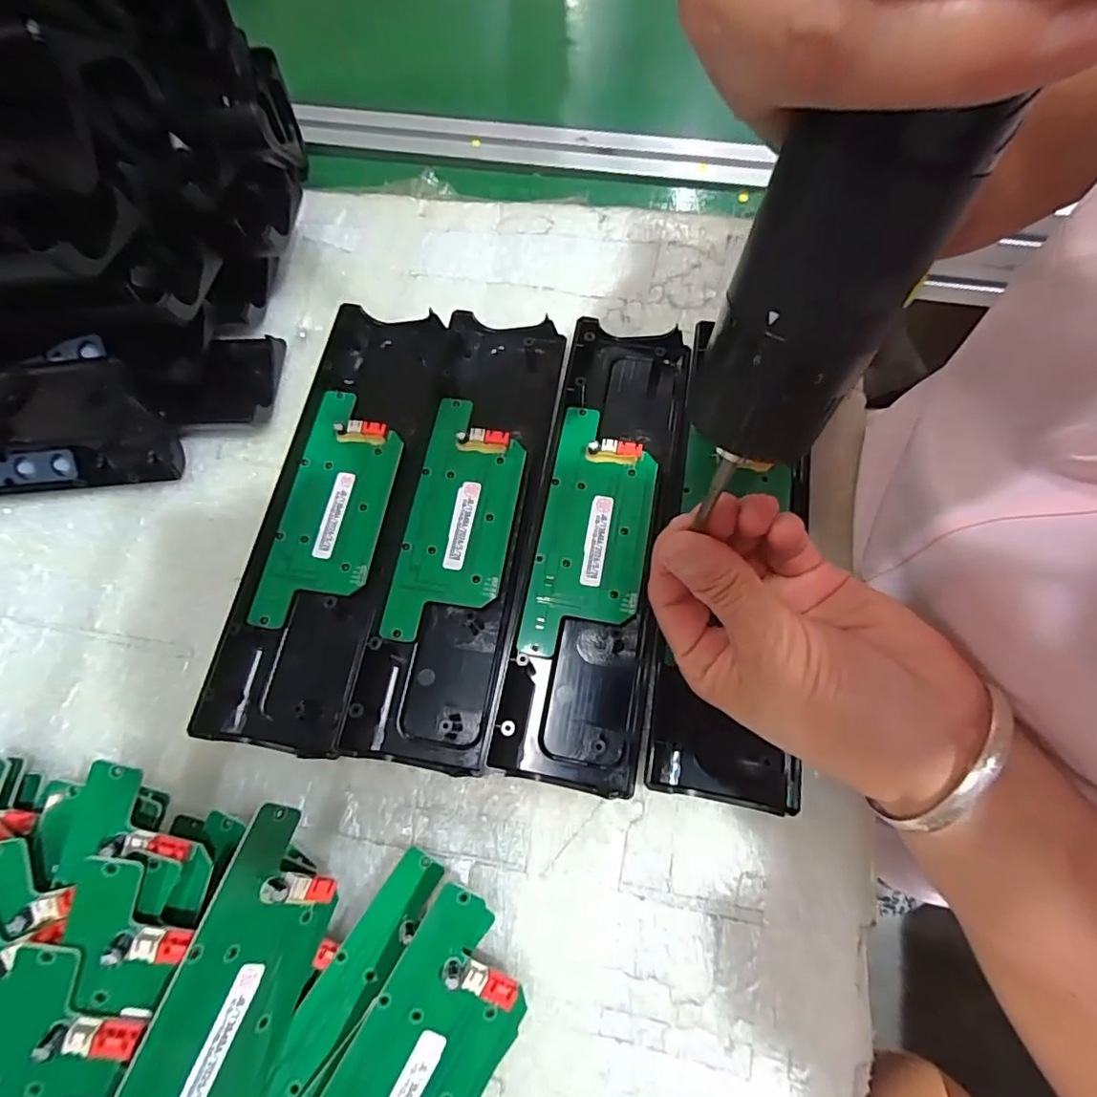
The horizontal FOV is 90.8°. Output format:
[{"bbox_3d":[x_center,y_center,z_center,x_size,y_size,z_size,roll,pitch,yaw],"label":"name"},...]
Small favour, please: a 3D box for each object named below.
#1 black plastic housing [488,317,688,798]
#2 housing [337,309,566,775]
[{"bbox_3d":[0.025,-0.006,0.274,0.065,0.027,0.233,9,71,6],"label":"black plastic housing"},{"bbox_3d":[-0.045,-0.018,0.286,0.066,0.016,0.245,8,71,5],"label":"housing"}]

